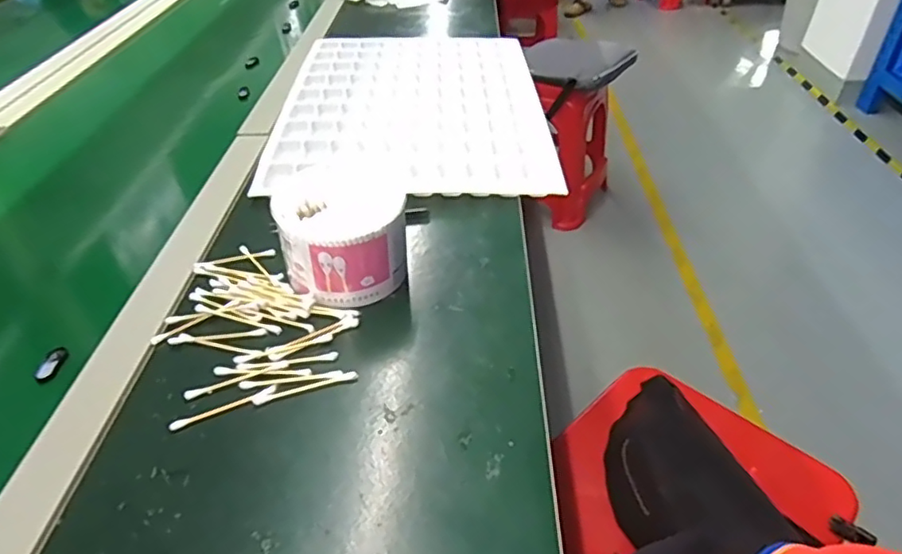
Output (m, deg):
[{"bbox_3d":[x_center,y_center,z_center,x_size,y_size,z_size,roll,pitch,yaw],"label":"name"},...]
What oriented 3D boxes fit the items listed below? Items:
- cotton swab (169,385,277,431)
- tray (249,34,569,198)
[{"bbox_3d":[-0.158,0.090,0.421,0.072,0.004,0.008,-17,43,-20],"label":"cotton swab"},{"bbox_3d":[-0.049,-0.240,0.812,0.323,0.017,0.477,-1,40,-1],"label":"tray"}]

